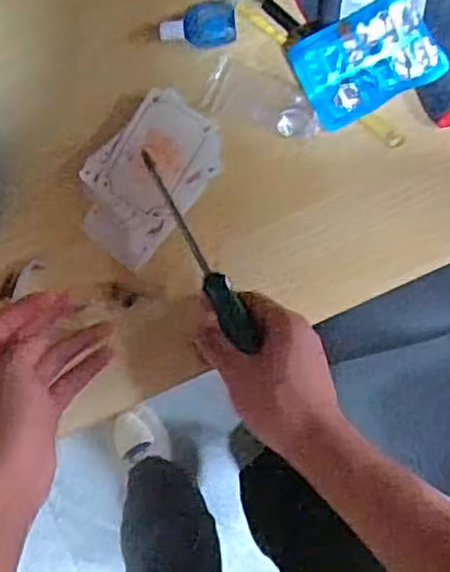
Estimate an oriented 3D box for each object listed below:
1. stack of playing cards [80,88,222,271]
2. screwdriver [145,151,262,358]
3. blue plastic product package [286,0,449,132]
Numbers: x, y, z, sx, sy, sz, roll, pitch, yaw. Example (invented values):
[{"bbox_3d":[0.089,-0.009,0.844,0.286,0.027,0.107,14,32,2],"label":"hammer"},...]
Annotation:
[{"bbox_3d":[-0.057,-0.080,0.526,0.073,0.017,0.119,40,92,1],"label":"stack of playing cards"},{"bbox_3d":[-0.019,-0.026,0.494,0.018,0.014,0.151,-30,83,3],"label":"screwdriver"},{"bbox_3d":[0.100,-0.157,0.505,0.094,0.008,0.068,-26,114,14],"label":"blue plastic product package"}]

